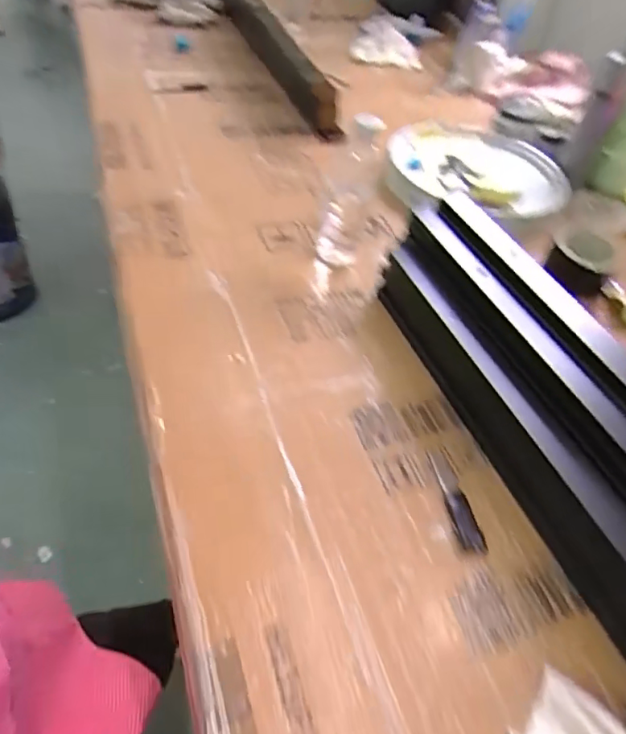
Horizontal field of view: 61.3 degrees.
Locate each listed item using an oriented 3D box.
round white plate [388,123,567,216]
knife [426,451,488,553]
[{"bbox_3d":[0.266,-0.325,0.850,0.251,0.026,0.243,0,49,-10],"label":"round white plate"},{"bbox_3d":[0.135,0.126,0.498,0.023,0.004,0.100,-4,50,-13],"label":"knife"}]

